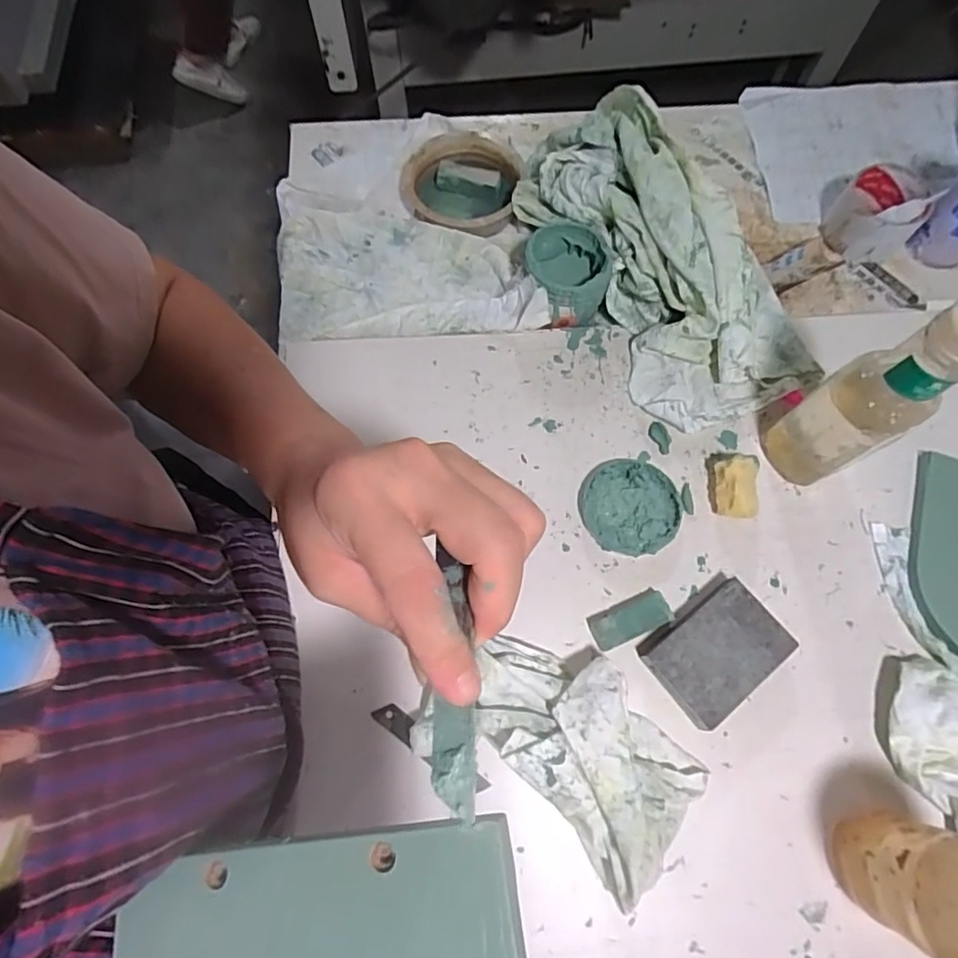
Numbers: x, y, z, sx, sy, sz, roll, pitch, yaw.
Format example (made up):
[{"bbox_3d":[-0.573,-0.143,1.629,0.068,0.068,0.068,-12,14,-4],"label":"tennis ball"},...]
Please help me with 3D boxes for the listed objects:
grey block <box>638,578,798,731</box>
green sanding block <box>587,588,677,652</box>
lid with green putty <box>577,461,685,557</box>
[{"bbox_3d":[0.183,0.133,0.441,0.098,0.028,0.070,-36,75,-11],"label":"grey block"},{"bbox_3d":[0.120,0.113,0.453,0.062,0.014,0.030,-23,73,-7],"label":"green sanding block"},{"bbox_3d":[0.129,0.023,0.485,0.083,0.012,0.081,0,71,0],"label":"lid with green putty"}]

